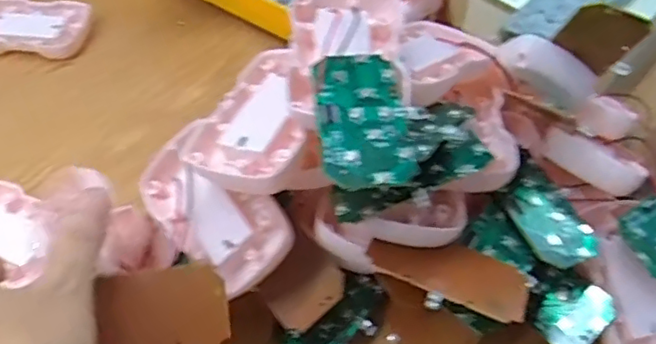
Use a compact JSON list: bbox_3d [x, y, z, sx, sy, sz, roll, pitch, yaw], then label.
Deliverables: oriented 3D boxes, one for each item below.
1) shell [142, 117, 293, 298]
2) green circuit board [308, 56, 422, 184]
[{"bbox_3d":[-0.060,0.018,0.302,0.045,0.021,0.091,-35,61,-23],"label":"shell"},{"bbox_3d":[0.014,-0.024,0.255,0.037,0.006,0.070,-5,53,-4],"label":"green circuit board"}]

